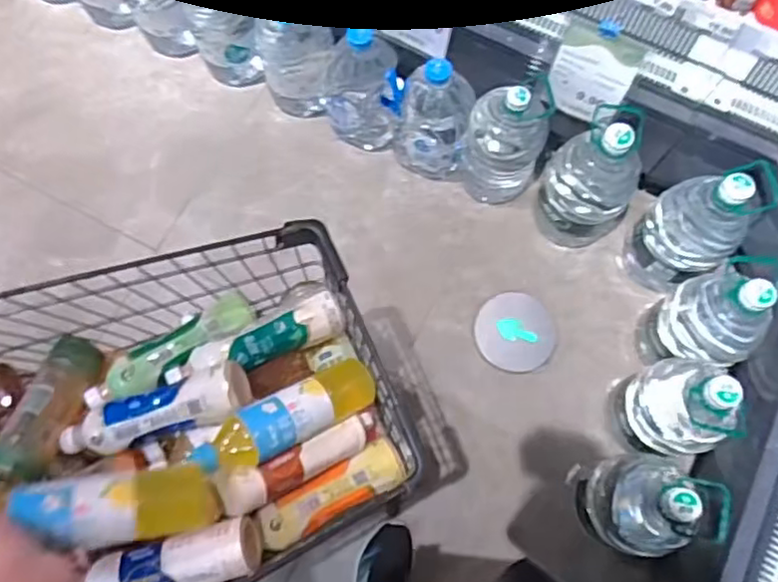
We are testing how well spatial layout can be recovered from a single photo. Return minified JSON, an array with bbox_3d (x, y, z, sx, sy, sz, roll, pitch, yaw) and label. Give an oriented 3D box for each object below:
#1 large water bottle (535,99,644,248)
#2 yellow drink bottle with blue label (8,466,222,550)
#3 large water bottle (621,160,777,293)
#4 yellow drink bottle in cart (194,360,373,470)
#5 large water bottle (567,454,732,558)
[{"bbox_3d":[0.434,-0.230,1.385,0.212,0.379,0.172,23,75,7],"label":"large water bottle"},{"bbox_3d":[-0.265,0.205,0.621,0.255,0.070,0.061,7,68,-39],"label":"yellow drink bottle with blue label"},{"bbox_3d":[0.630,-0.139,1.367,0.163,0.399,0.179,0,73,0],"label":"large water bottle"},{"bbox_3d":[-0.113,0.144,0.759,0.239,0.079,0.064,-21,70,-46],"label":"yellow drink bottle in cart"},{"bbox_3d":[0.451,0.375,1.183,0.184,0.348,0.160,-10,74,-3],"label":"large water bottle"}]

